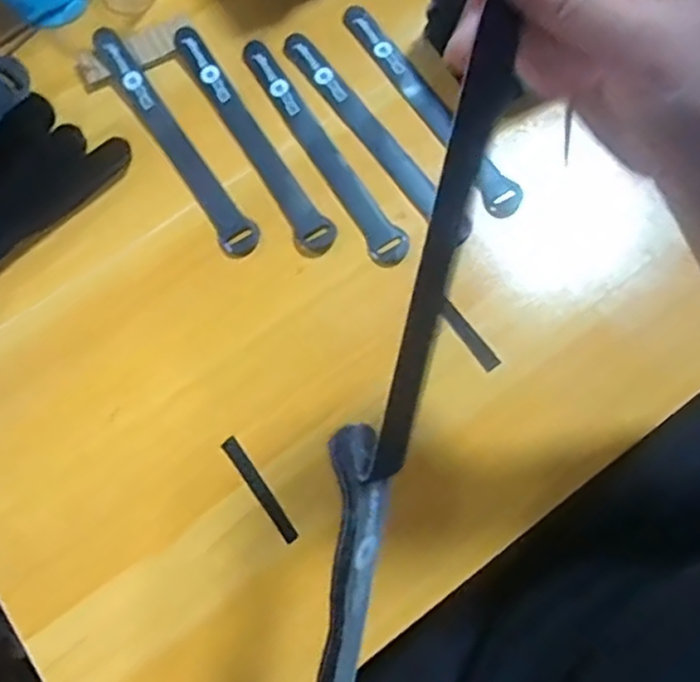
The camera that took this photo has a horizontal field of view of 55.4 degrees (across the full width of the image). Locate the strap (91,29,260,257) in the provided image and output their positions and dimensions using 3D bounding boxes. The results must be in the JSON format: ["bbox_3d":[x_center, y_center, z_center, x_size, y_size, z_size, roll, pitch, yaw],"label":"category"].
[{"bbox_3d":[-0.122,-0.141,0.462,0.025,0.009,0.200,-32,75,-9],"label":"strap"}]

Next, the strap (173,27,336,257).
[{"bbox_3d":[-0.070,-0.143,0.463,0.025,0.007,0.202,-30,75,-9],"label":"strap"}]

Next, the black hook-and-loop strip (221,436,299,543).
[{"bbox_3d":[-0.054,0.088,0.398,0.010,0.004,0.071,-36,76,-10],"label":"black hook-and-loop strip"}]

